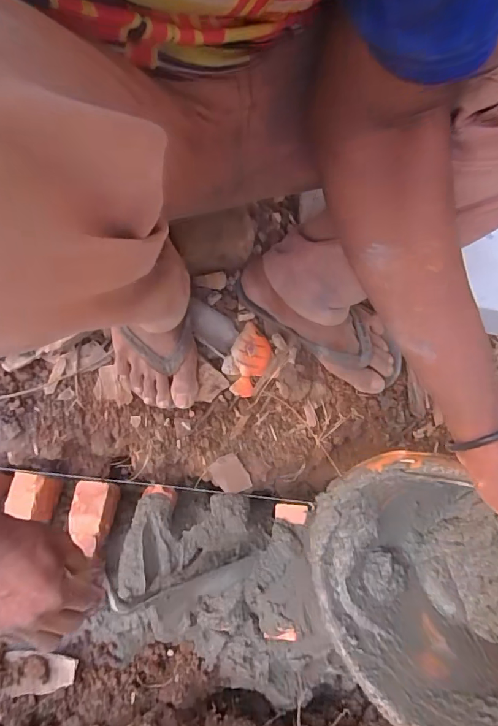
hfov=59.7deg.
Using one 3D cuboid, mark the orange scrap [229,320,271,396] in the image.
[{"bbox_3d":[0.002,-0.006,0.587,0.051,0.015,0.103,7,68,0],"label":"orange scrap"}]

